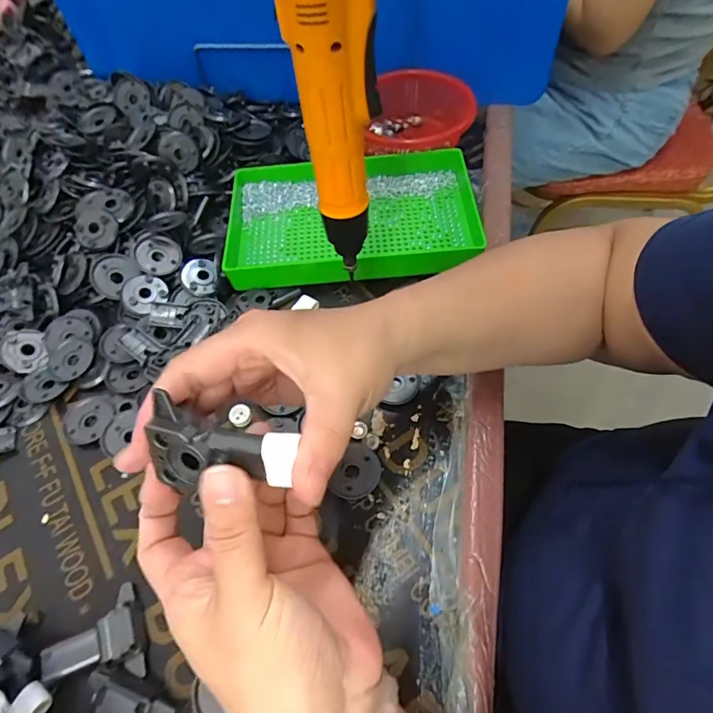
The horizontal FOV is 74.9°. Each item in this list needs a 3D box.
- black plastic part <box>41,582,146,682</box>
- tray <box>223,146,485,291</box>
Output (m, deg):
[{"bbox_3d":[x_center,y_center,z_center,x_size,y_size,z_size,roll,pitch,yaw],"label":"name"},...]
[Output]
[{"bbox_3d":[-0.170,0.186,0.301,0.057,0.011,0.052,-19,58,-8],"label":"black plastic part"},{"bbox_3d":[-0.007,-0.146,0.479,0.253,0.031,0.155,-3,58,3],"label":"tray"}]

